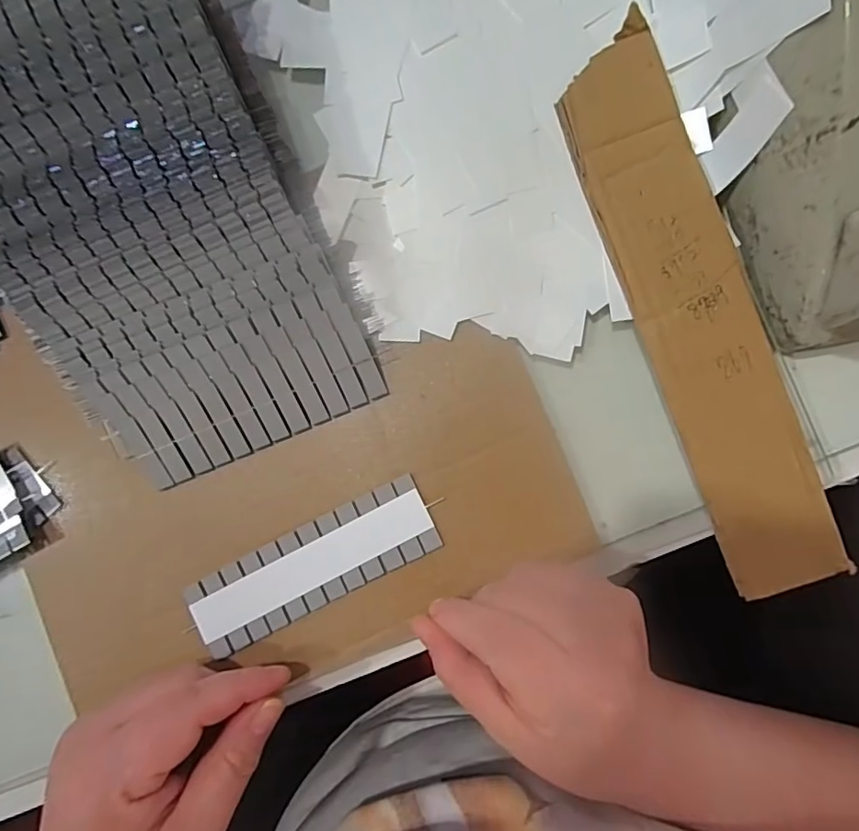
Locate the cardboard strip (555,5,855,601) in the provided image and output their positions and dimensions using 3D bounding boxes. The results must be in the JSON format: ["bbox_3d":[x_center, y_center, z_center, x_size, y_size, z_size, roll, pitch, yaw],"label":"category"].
[{"bbox_3d":[0.128,-0.049,0.252,0.052,0.005,0.272,-20,88,8],"label":"cardboard strip"}]

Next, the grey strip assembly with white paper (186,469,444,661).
[{"bbox_3d":[-0.057,0.075,0.259,0.124,0.004,0.039,-27,86,0],"label":"grey strip assembly with white paper"}]

